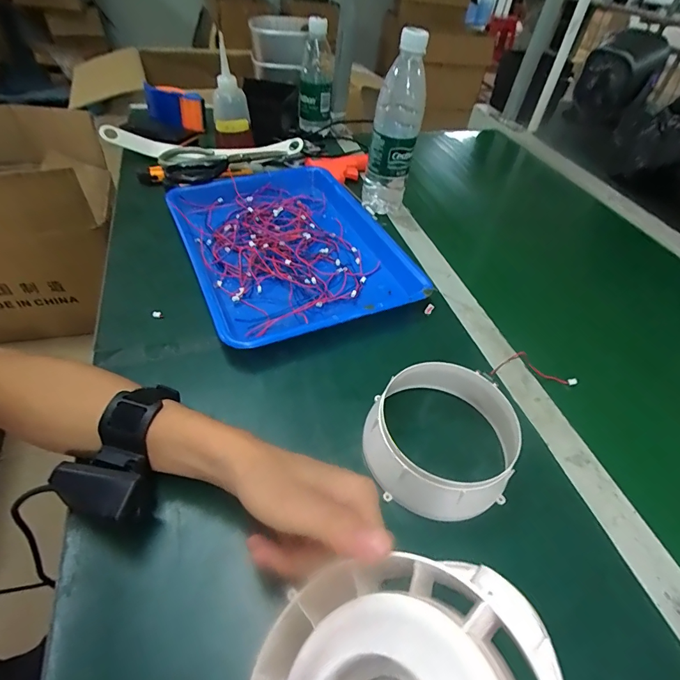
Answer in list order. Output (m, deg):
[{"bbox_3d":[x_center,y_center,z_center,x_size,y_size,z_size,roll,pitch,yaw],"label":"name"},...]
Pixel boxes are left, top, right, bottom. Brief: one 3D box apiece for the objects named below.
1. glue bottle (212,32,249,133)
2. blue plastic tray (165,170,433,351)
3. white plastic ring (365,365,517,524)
[{"bbox_3d":[-0.187,-0.418,0.670,0.059,0.125,0.053,-8,49,-14],"label":"glue bottle"},{"bbox_3d":[-0.061,-0.131,0.532,0.272,0.029,0.334,-16,52,-21],"label":"blue plastic tray"},{"bbox_3d":[0.080,0.081,0.330,0.113,0.055,0.116,4,47,-4],"label":"white plastic ring"}]

